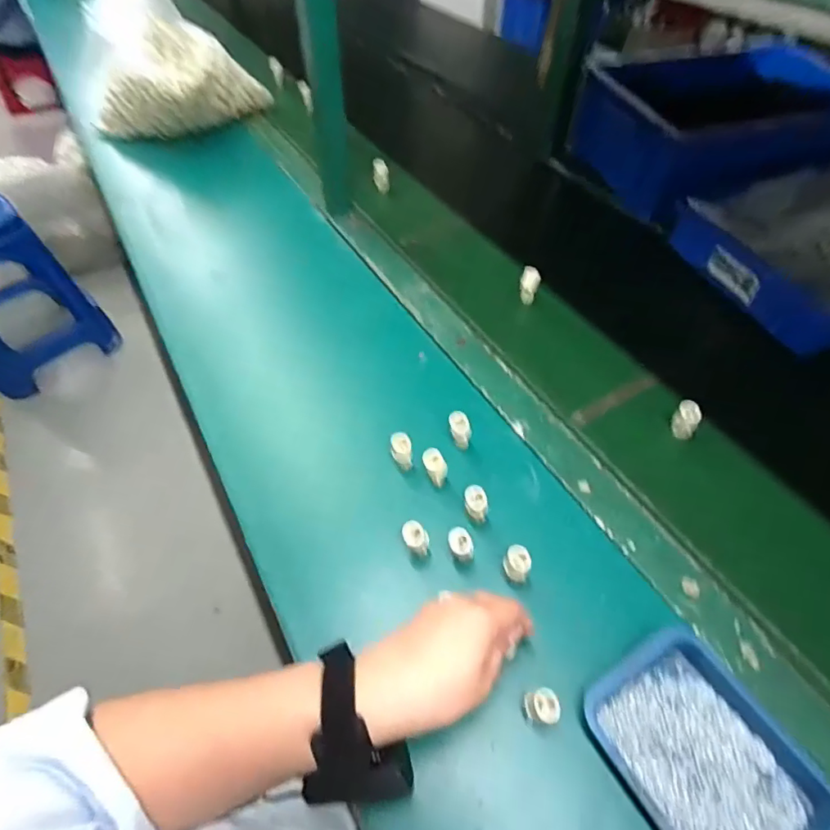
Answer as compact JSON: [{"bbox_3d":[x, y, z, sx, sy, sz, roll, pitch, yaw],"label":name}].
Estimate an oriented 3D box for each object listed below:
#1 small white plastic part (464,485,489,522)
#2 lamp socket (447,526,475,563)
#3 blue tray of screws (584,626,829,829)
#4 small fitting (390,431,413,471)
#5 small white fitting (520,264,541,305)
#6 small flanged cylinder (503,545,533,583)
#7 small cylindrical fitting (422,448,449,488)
[{"bbox_3d":[0.060,0.087,0.492,0.024,0.043,0.017,12,54,9],"label":"small white plastic part"},{"bbox_3d":[0.041,0.126,0.472,0.024,0.047,0.021,34,61,23],"label":"lamp socket"},{"bbox_3d":[0.218,0.255,0.374,0.130,0.031,0.161,-26,58,-18],"label":"blue tray of screws"},{"bbox_3d":[-0.014,0.042,0.537,0.022,0.048,0.024,0,53,0],"label":"small fitting"},{"bbox_3d":[0.161,-0.180,0.709,0.025,0.058,0.023,15,55,11],"label":"small white fitting"},{"bbox_3d":[0.091,0.141,0.459,0.024,0.049,0.026,24,57,17],"label":"small flanged cylinder"},{"bbox_3d":[0.021,0.058,0.523,0.025,0.050,0.024,0,53,0],"label":"small cylindrical fitting"}]

